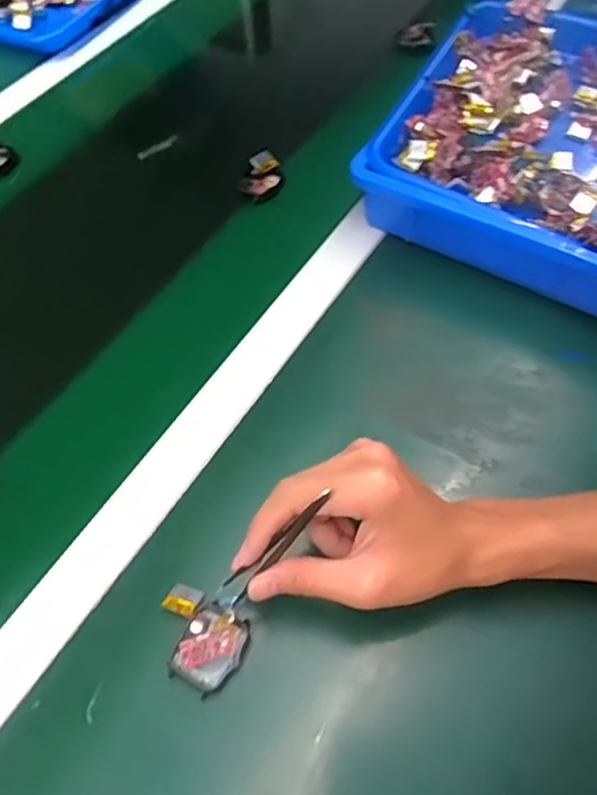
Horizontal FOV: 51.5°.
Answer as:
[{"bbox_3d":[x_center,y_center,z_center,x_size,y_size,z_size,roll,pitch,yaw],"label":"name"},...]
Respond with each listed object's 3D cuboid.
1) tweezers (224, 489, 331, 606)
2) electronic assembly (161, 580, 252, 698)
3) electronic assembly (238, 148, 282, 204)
[{"bbox_3d":[-0.014,0.082,0.333,0.015,0.096,0.007,5,42,-49],"label":"tweezers"},{"bbox_3d":[-0.058,0.143,0.367,0.053,0.010,0.053,11,59,10],"label":"electronic assembly"},{"bbox_3d":[-0.038,-0.213,0.599,0.040,0.020,0.058,-7,57,-1],"label":"electronic assembly"}]

